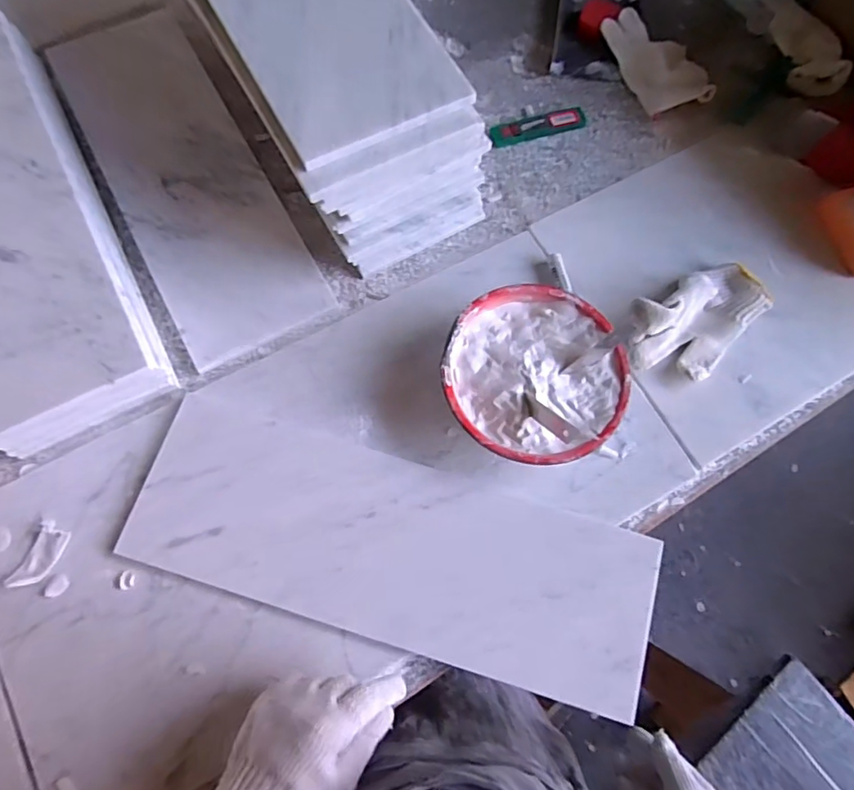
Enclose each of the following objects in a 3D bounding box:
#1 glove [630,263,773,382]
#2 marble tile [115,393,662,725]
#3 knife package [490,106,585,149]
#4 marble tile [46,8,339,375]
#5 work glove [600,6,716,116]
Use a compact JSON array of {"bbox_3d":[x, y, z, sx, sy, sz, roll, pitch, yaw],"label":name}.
[{"bbox_3d":[0.274,-0.075,0.542,0.170,0.055,0.093,-30,75,-10],"label":"glove"},{"bbox_3d":[-0.030,0.134,0.479,0.449,0.013,0.148,16,72,4],"label":"marble tile"},{"bbox_3d":[0.133,-0.322,0.648,0.121,0.017,0.025,-18,73,-7],"label":"knife package"},{"bbox_3d":[-0.272,-0.251,0.601,0.156,0.017,0.459,-28,75,-10],"label":"marble tile"},{"bbox_3d":[0.277,-0.413,0.667,0.076,0.024,0.156,-24,74,-9],"label":"work glove"}]

